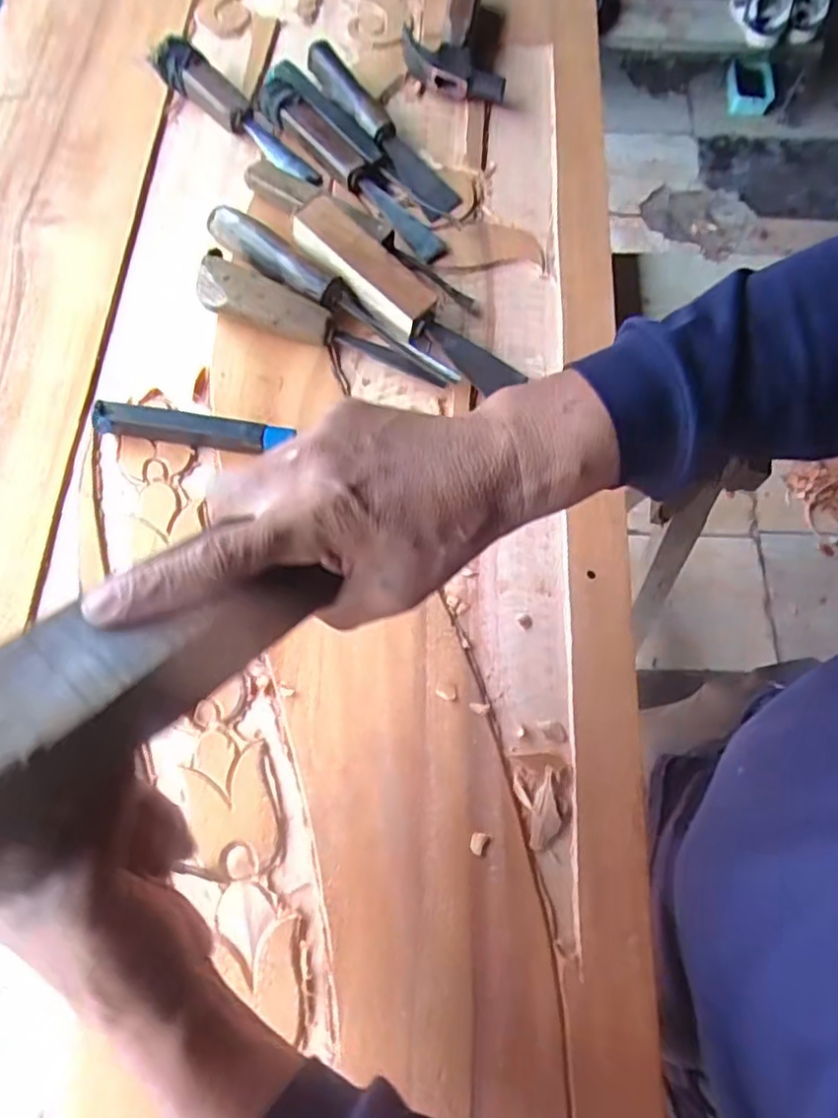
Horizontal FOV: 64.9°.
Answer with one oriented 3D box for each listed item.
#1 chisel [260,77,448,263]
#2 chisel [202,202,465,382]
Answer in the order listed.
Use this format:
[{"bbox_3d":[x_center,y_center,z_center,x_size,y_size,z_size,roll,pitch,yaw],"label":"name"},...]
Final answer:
[{"bbox_3d":[-0.055,-0.332,0.562,0.027,0.038,0.211,-42,76,-15],"label":"chisel"},{"bbox_3d":[-0.068,-0.207,0.518,0.236,0.038,0.032,36,73,11],"label":"chisel"}]

